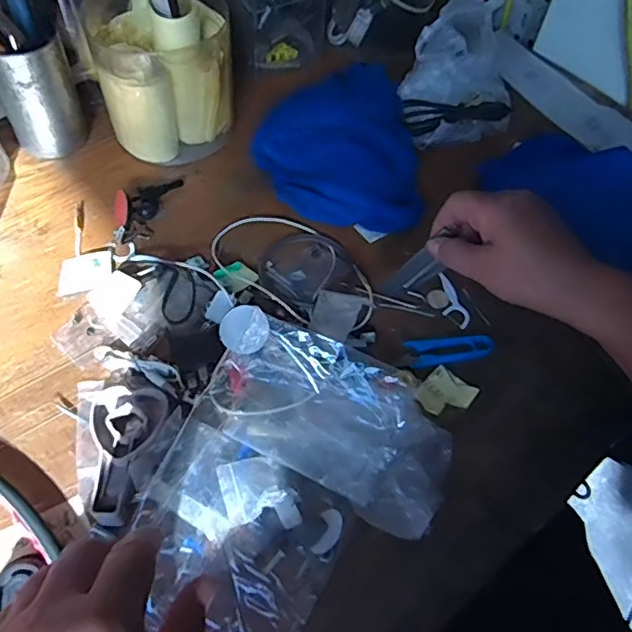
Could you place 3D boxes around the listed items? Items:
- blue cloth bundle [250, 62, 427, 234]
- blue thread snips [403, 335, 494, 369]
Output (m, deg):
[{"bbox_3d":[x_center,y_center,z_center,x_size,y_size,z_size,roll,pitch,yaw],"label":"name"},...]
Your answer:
[{"bbox_3d":[0.019,-0.171,0.547,0.146,0.052,0.200,-11,60,-10],"label":"blue cloth bundle"},{"bbox_3d":[0.110,0.027,0.464,0.071,0.005,0.025,-6,59,-7],"label":"blue thread snips"}]

